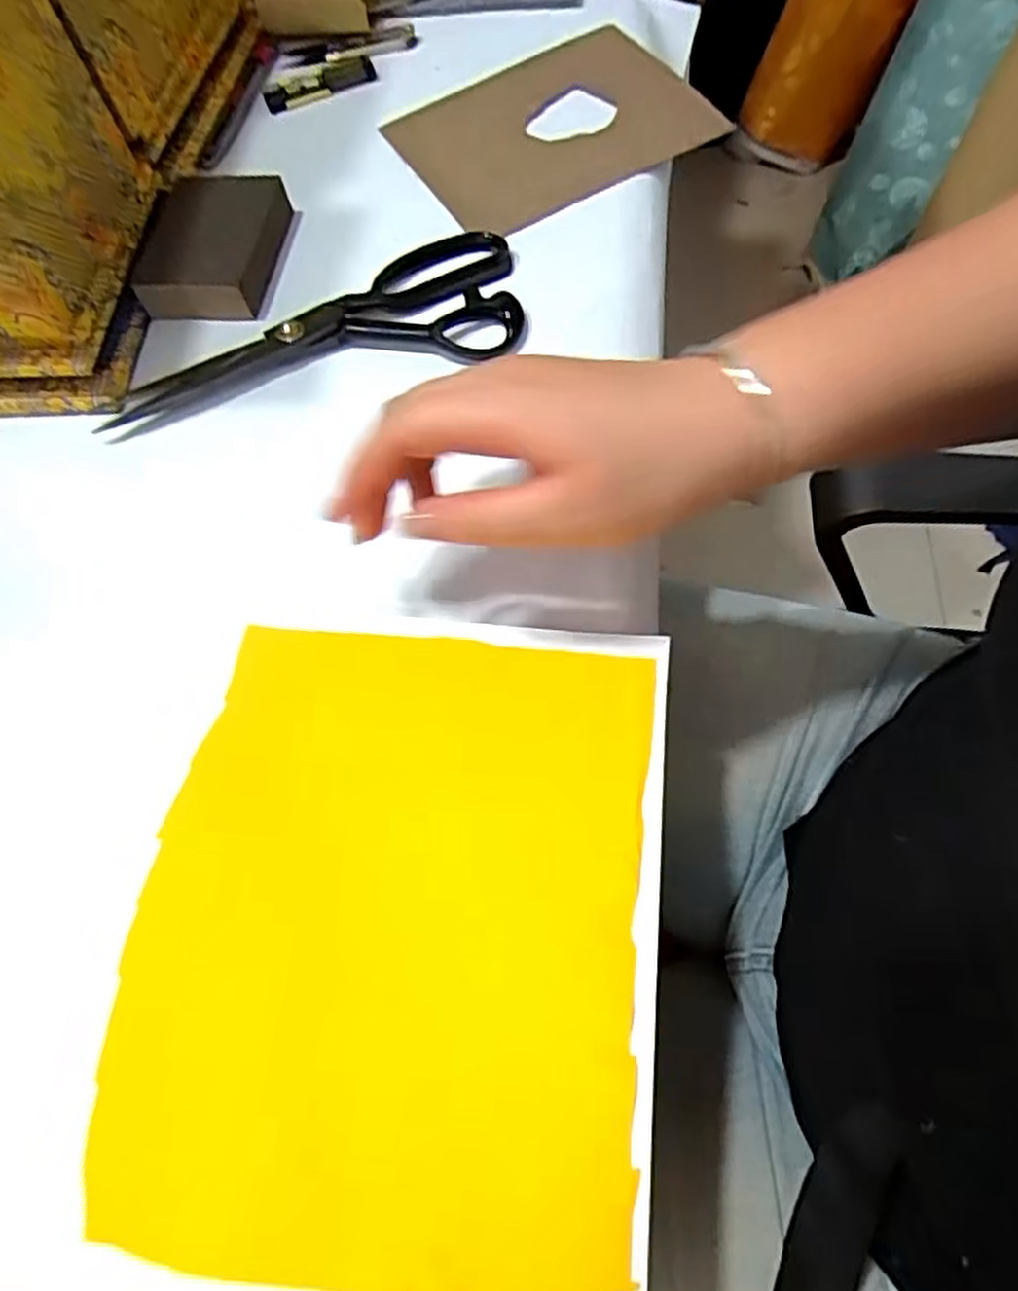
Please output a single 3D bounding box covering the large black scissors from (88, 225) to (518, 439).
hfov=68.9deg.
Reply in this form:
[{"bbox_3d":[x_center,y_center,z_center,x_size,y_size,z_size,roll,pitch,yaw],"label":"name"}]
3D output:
[{"bbox_3d":[-0.110,-0.174,0.422,0.246,0.010,0.083,-21,65,-5],"label":"large black scissors"}]

